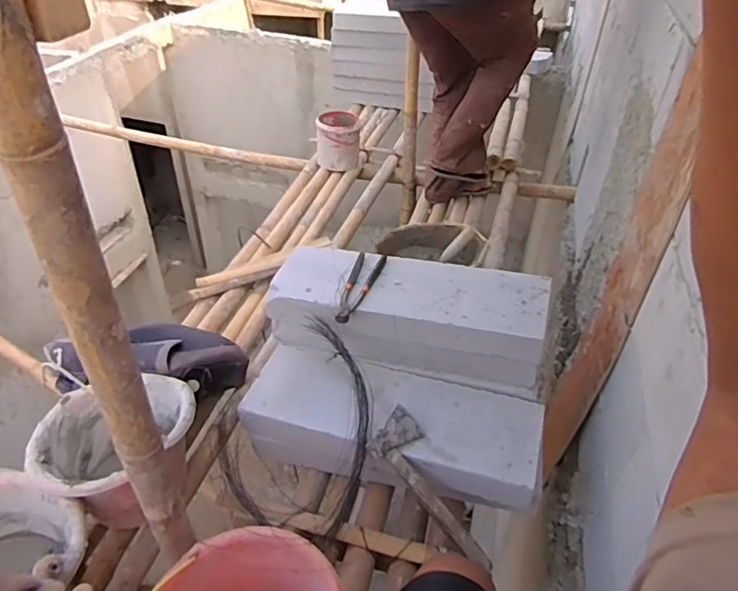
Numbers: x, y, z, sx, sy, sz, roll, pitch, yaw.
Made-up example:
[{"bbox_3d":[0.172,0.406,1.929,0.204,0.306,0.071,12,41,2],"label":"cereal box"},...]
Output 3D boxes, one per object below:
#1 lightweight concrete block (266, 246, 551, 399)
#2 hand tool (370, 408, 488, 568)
[{"bbox_3d":[0.076,0.040,1.239,0.612,0.183,0.219,11,40,11],"label":"lightweight concrete block"},{"bbox_3d":[0.120,0.368,1.017,0.109,0.025,0.321,-28,77,-31],"label":"hand tool"}]

